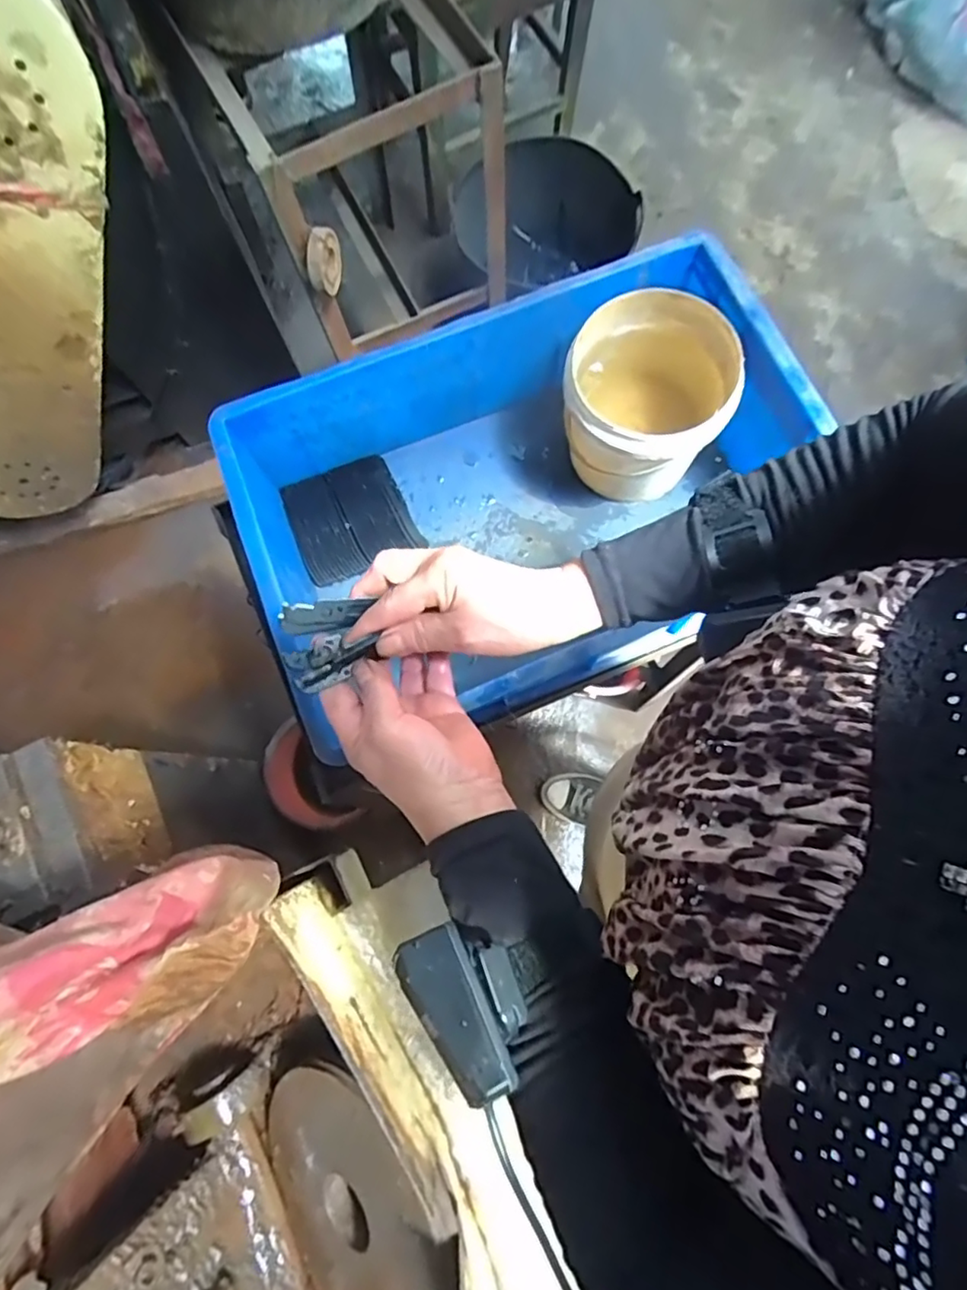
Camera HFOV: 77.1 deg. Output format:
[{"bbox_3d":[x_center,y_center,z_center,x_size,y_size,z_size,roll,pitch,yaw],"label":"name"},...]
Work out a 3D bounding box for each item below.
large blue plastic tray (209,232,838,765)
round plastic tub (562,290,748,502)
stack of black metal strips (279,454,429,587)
[{"bbox_3d":[0.045,-0.138,0.611,0.513,0.164,0.336,-21,77,-5],"label":"large blue plastic tray"},{"bbox_3d":[0.159,-0.237,0.610,0.147,0.136,0.150,0,76,0],"label":"round plastic tub"},{"bbox_3d":[-0.148,-0.141,0.672,0.125,0.020,0.120,-24,77,-6],"label":"stack of black metal strips"}]

